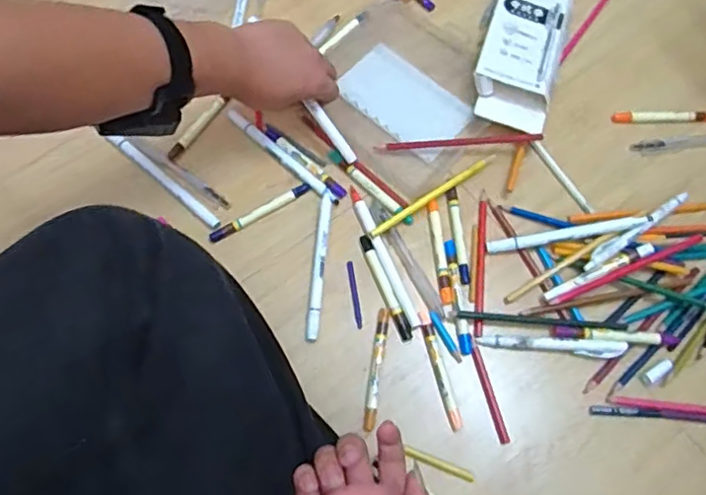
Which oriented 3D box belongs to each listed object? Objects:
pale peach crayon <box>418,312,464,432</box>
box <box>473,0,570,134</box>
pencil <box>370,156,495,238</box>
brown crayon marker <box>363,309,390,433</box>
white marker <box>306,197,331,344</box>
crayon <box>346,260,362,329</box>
[{"bbox_3d":[0.077,0.109,0.532,0.012,0.014,0.106,-14,70,-4],"label":"pale peach crayon"},{"bbox_3d":[0.179,-0.212,0.631,0.079,0.033,0.189,16,71,6],"label":"box"},{"bbox_3d":[0.079,-0.052,0.584,0.148,0.010,0.009,-33,73,-11],"label":"pencil"},{"bbox_3d":[0.021,0.108,0.533,0.011,0.009,0.108,8,70,4],"label":"brown crayon marker"},{"bbox_3d":[-0.031,0.017,0.563,0.011,0.011,0.144,5,70,2],"label":"white marker"},{"bbox_3d":[0.002,0.044,0.559,0.007,0.004,0.065,-8,70,-2],"label":"crayon"}]

